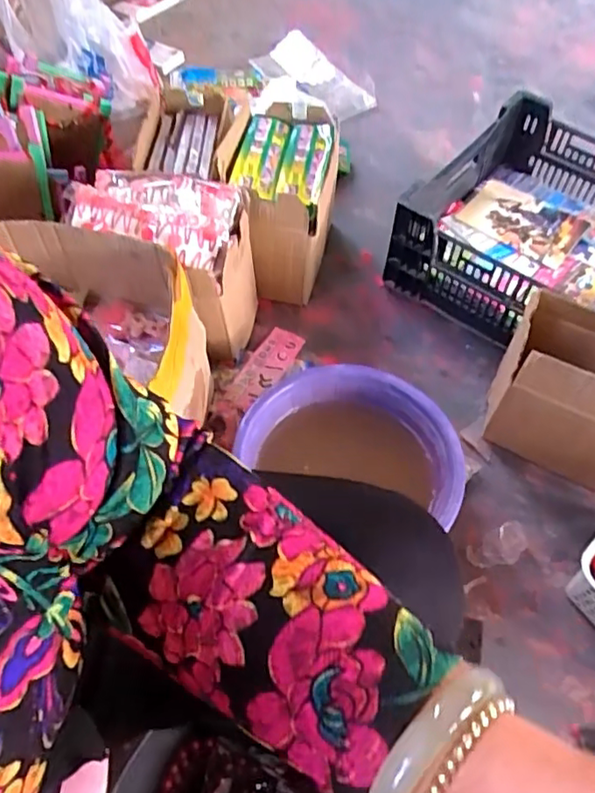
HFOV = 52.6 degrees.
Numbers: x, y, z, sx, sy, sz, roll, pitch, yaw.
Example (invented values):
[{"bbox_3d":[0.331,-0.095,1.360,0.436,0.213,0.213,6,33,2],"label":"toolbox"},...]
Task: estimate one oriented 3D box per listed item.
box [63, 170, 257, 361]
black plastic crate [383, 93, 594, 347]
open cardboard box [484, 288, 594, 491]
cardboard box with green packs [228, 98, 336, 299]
[{"bbox_3d":[-0.200,-0.206,0.922,0.255,0.223,0.173,11,58,6],"label":"box"},{"bbox_3d":[0.505,-0.221,0.962,0.588,0.166,0.418,38,65,20],"label":"black plastic crate"},{"bbox_3d":[0.392,0.001,0.808,0.247,0.220,0.146,28,61,14],"label":"open cardboard box"},{"bbox_3d":[-0.019,-0.336,1.023,0.153,0.198,0.282,5,58,2],"label":"cardboard box with green packs"}]

